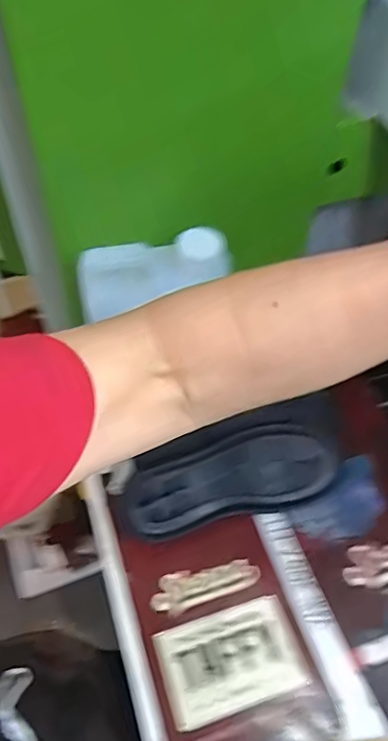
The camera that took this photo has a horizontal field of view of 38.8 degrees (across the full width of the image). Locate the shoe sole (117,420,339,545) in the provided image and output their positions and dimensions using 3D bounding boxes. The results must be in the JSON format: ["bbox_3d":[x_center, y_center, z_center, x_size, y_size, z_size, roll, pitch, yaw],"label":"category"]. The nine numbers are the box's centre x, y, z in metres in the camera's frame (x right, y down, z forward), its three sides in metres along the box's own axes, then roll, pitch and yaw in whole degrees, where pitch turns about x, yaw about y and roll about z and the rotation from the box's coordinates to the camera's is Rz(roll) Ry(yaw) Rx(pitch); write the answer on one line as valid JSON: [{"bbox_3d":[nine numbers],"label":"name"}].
[{"bbox_3d":[0.035,0.100,0.516,0.205,0.015,0.079,-12,93,-14],"label":"shoe sole"}]

